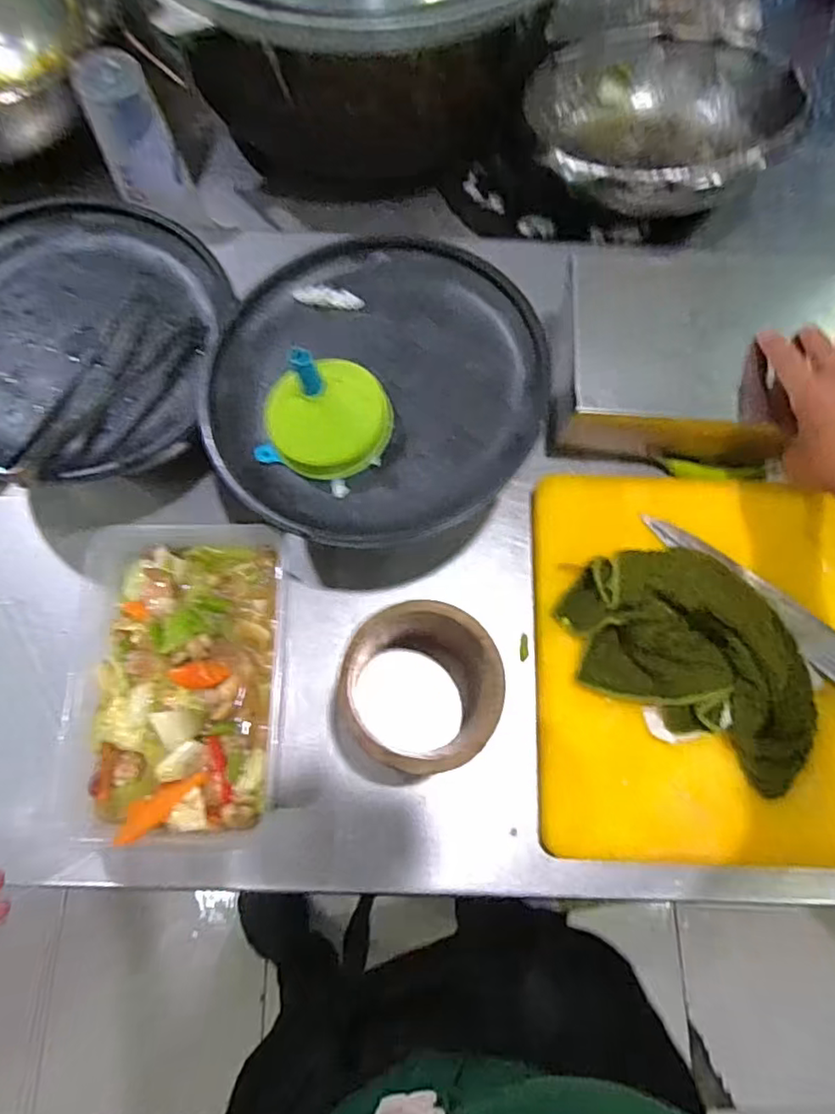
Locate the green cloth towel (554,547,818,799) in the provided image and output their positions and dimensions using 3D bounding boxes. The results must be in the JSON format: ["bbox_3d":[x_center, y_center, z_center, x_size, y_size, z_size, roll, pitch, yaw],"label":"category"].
[{"bbox_3d":[0.212,0.068,0.457,0.203,0.068,0.127,31,75,8],"label":"green cloth towel"}]

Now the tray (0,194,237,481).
[{"bbox_3d":[-0.274,-0.172,0.473,0.237,0.044,0.245,0,73,-1],"label":"tray"}]

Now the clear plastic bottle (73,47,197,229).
[{"bbox_3d":[-0.268,-0.395,0.596,0.069,0.131,0.059,5,73,0],"label":"clear plastic bottle"}]

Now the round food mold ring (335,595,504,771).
[{"bbox_3d":[0.004,0.095,0.429,0.093,0.131,0.092,0,73,-1],"label":"round food mold ring"}]

